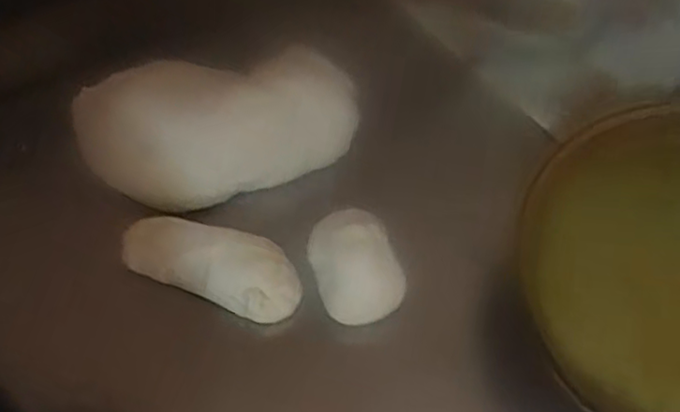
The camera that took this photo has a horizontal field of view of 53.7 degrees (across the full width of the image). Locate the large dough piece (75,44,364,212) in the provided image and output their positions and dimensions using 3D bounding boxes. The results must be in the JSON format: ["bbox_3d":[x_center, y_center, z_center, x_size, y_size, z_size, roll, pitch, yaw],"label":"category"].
[{"bbox_3d":[-0.099,-0.065,0.520,0.222,0.057,0.115,-7,60,-1],"label":"large dough piece"}]

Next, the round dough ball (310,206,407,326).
[{"bbox_3d":[0.009,0.037,0.459,0.054,0.044,0.076,-24,62,-10],"label":"round dough ball"}]

